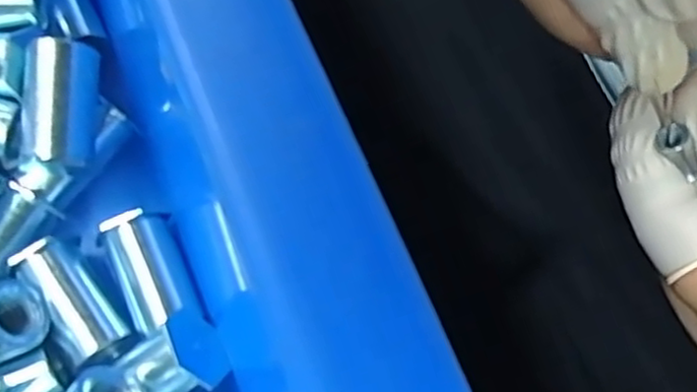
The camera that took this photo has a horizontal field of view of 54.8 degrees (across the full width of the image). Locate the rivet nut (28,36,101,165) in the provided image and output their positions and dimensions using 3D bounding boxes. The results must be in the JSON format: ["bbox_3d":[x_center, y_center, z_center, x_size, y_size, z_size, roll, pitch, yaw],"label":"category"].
[{"bbox_3d":[-0.035,-0.012,0.084,0.007,0.007,0.015,-5,69,-2],"label":"rivet nut"}]

